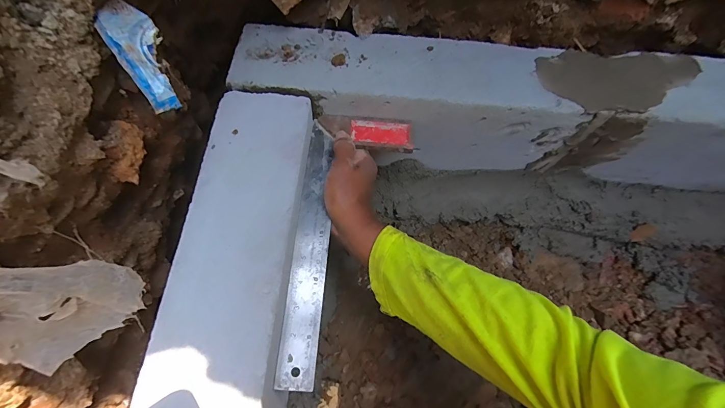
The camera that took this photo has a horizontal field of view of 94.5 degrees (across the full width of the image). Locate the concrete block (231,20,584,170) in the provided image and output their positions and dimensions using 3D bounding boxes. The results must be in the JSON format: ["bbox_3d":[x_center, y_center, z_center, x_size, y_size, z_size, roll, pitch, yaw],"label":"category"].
[{"bbox_3d":[0.059,-0.133,0.461,0.404,0.145,0.101,2,69,-1],"label":"concrete block"}]

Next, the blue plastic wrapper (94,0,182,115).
[{"bbox_3d":[-0.158,-0.107,0.240,0.032,0.014,0.080,-25,102,-12],"label":"blue plastic wrapper"}]

